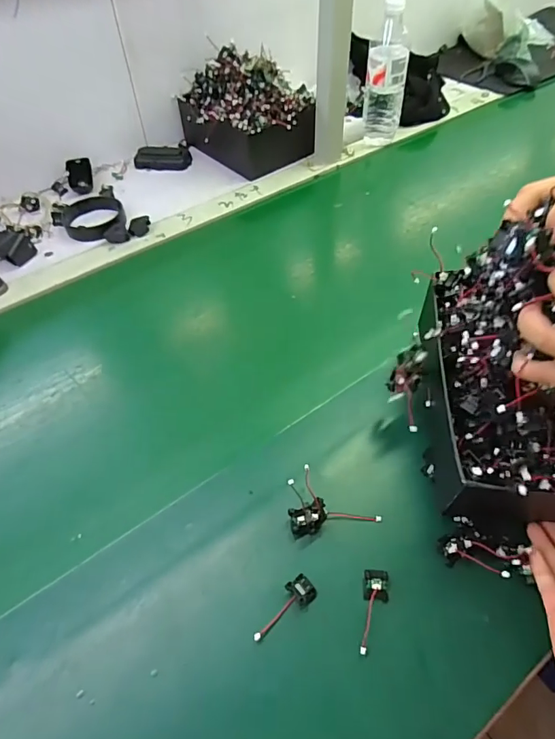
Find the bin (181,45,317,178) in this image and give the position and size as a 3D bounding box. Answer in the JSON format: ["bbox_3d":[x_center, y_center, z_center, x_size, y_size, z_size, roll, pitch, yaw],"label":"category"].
[{"bbox_3d":[-0.057,-0.481,0.850,0.185,0.128,0.233,-32,57,-21],"label":"bin"}]

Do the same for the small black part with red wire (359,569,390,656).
[{"bbox_3d":[0.084,0.205,0.393,0.022,0.014,0.065,6,54,8],"label":"small black part with red wire"}]

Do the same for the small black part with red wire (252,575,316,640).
[{"bbox_3d":[0.005,0.206,0.397,0.063,0.018,0.022,-37,60,-23],"label":"small black part with red wire"}]

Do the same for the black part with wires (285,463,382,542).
[{"bbox_3d":[0.051,0.122,0.444,0.084,0.034,0.056,-10,53,-5],"label":"black part with wires"}]

